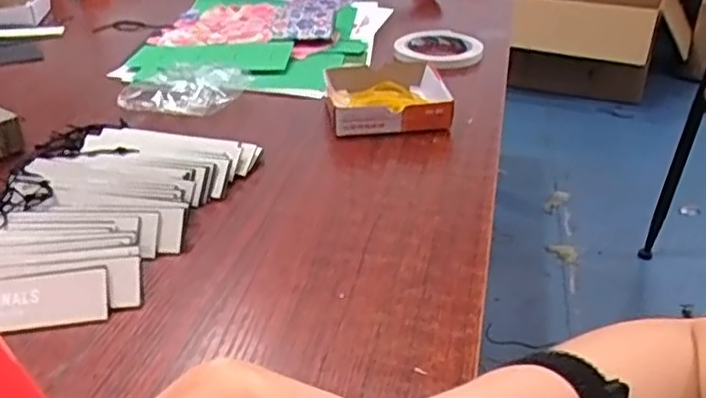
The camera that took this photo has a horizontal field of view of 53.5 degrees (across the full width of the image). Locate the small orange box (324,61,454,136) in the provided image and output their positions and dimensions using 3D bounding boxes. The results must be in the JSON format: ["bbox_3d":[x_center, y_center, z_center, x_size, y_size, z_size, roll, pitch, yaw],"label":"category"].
[{"bbox_3d":[0.032,-0.097,0.691,0.112,0.041,0.114,-3,30,-6],"label":"small orange box"}]

